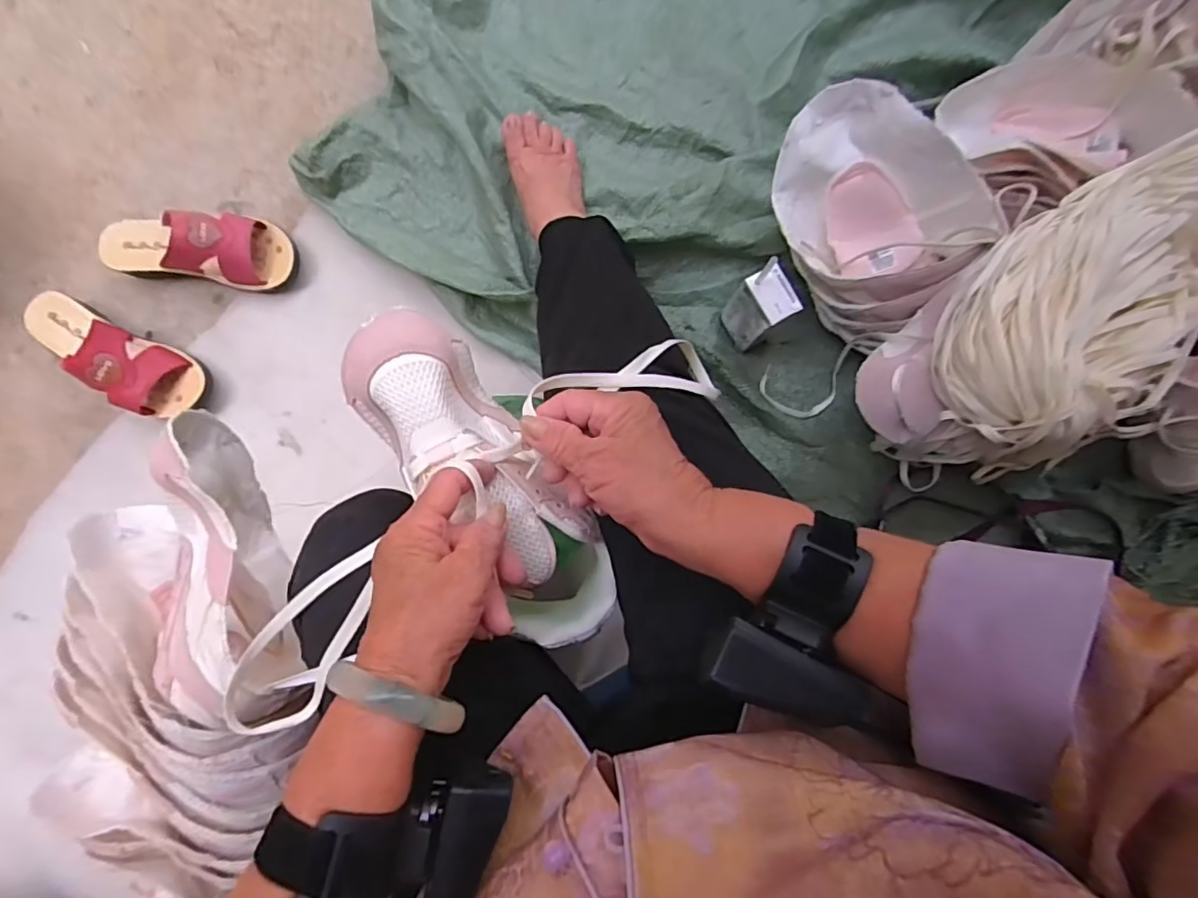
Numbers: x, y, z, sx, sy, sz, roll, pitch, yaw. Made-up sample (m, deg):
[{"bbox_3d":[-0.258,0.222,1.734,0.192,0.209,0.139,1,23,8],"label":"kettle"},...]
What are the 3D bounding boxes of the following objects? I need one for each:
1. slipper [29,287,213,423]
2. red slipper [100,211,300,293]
[{"bbox_3d":[-0.582,-0.109,0.677,0.218,0.075,0.082,27,88,0],"label":"slipper"},{"bbox_3d":[-0.481,-0.241,0.679,0.221,0.081,0.080,6,88,-1],"label":"red slipper"}]

